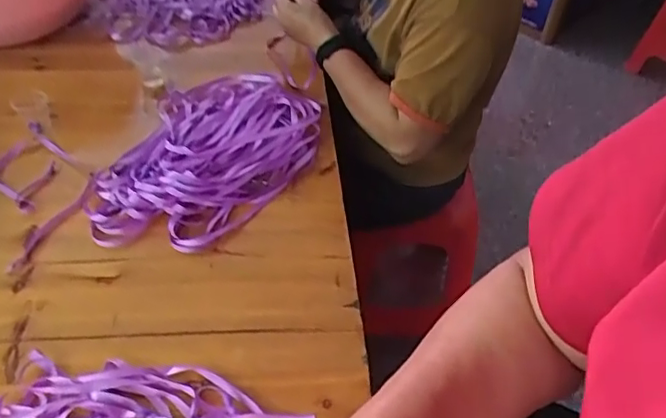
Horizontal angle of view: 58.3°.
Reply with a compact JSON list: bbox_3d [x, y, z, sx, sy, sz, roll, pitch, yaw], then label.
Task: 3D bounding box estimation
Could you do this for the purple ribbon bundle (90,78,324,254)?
[{"bbox_3d":[-0.173,-0.105,0.909,0.266,0.035,0.434,14,48,9],"label":"purple ribbon bundle"}]

